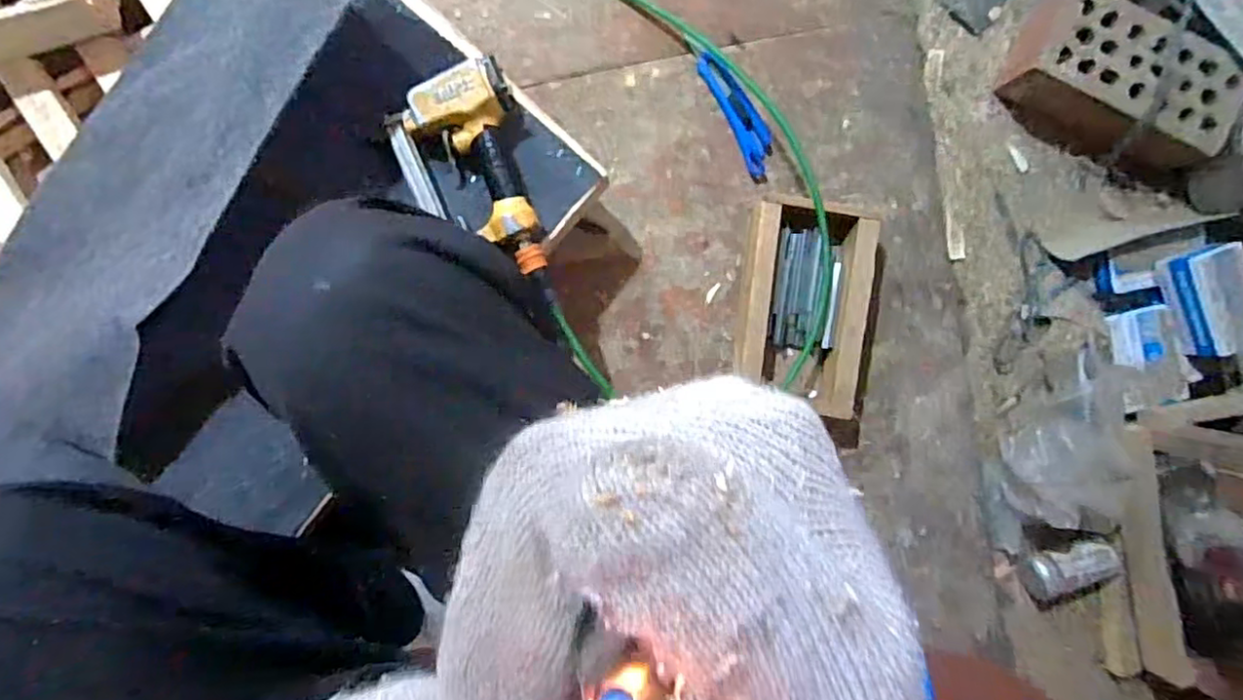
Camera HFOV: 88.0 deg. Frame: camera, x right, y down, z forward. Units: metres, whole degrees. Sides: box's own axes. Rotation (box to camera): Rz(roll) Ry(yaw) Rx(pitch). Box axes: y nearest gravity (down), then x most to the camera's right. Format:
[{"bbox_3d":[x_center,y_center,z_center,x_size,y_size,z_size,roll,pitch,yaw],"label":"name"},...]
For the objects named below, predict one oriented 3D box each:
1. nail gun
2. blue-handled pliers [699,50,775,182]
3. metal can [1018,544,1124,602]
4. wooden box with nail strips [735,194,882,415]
[{"bbox_3d":[-0.143,-0.163,0.622,0.121,0.044,0.201,-19,94,0],"label":"nail gun"},{"bbox_3d":[0.141,-0.276,0.757,0.040,0.024,0.155,-28,94,0],"label":"blue-handled pliers"},{"bbox_3d":[0.551,0.267,0.793,0.102,0.045,0.063,-18,94,0],"label":"metal can"},{"bbox_3d":[0.207,-0.049,0.750,0.139,0.066,0.230,6,93,-2],"label":"wooden box with nail strips"}]

